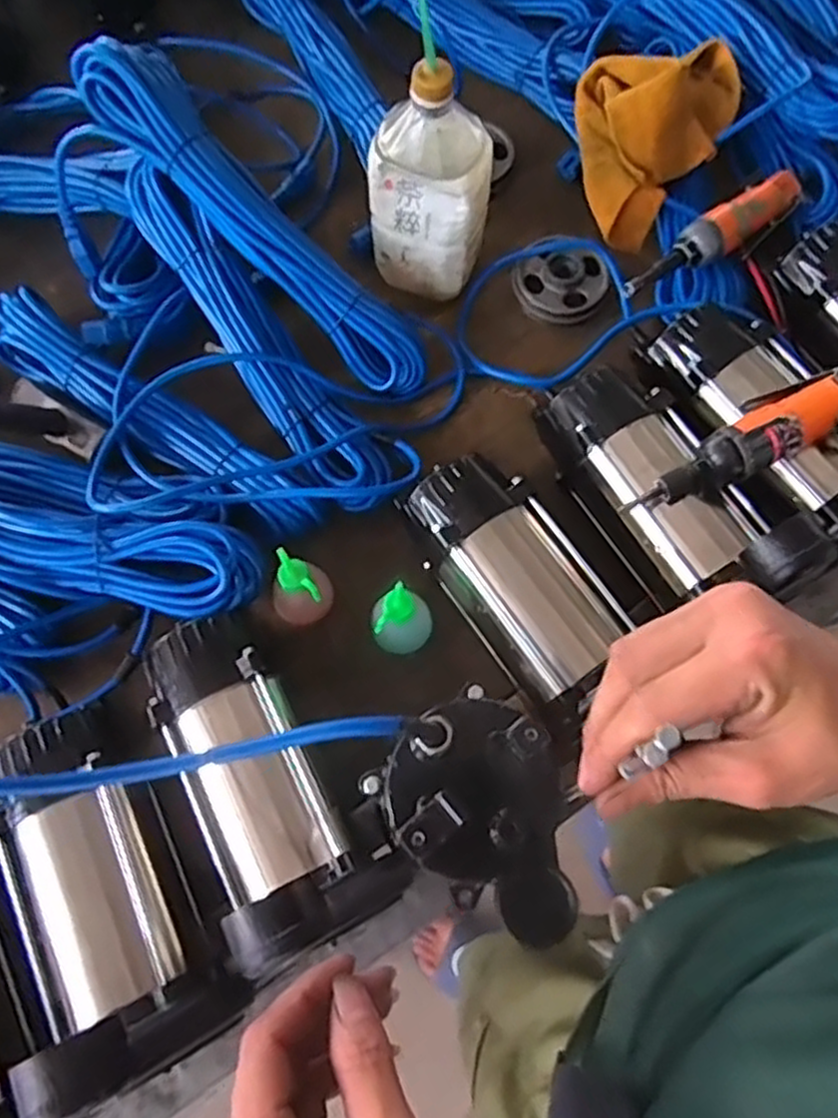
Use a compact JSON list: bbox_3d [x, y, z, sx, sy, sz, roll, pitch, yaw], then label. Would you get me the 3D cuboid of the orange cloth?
[{"bbox_3d":[0.213,-0.418,0.716,0.141,0.078,0.201,35,74,11],"label":"orange cloth"}]

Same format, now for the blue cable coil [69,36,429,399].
[{"bbox_3d":[-0.125,-0.276,0.622,0.349,0.038,0.061,43,74,-16],"label":"blue cable coil"}]

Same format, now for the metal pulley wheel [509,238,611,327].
[{"bbox_3d":[0.134,-0.263,0.708,0.081,0.014,0.084,-39,84,0],"label":"metal pulley wheel"}]

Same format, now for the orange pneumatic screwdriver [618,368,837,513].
[{"bbox_3d":[0.274,-0.101,0.565,0.245,0.053,0.056,-27,73,-9],"label":"orange pneumatic screwdriver"}]

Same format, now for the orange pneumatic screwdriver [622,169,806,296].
[{"bbox_3d":[0.272,-0.292,0.670,0.223,0.036,0.045,-40,76,-13],"label":"orange pneumatic screwdriver"}]

